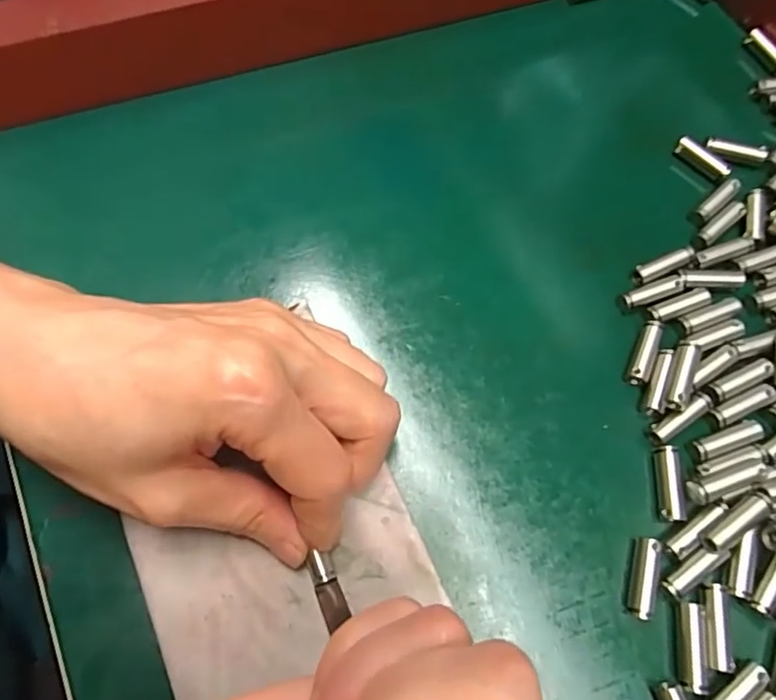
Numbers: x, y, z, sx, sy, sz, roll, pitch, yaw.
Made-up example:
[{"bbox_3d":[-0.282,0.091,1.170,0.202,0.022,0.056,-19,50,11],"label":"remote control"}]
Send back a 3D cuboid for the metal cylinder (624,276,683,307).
[{"bbox_3d":[0.103,-0.023,0.210,0.025,0.004,0.006,-20,71,-6],"label":"metal cylinder"}]

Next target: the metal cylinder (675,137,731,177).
[{"bbox_3d":[0.136,-0.083,0.235,0.006,0.005,0.024,-42,74,-13],"label":"metal cylinder"}]

